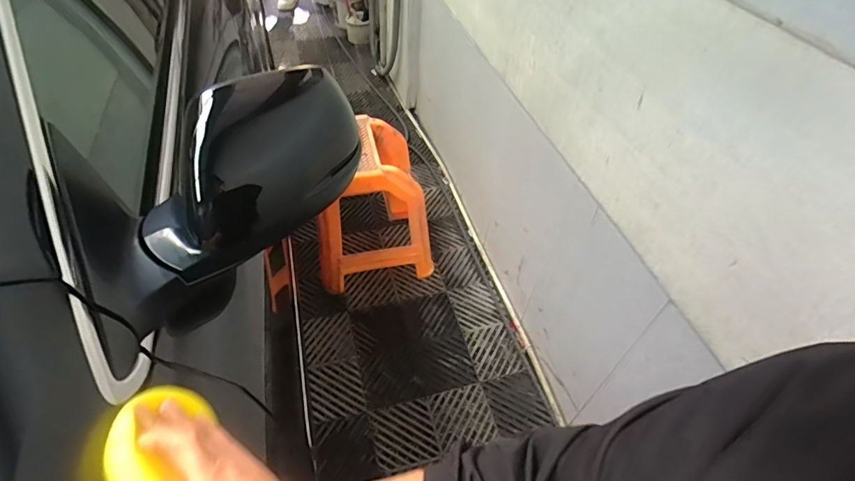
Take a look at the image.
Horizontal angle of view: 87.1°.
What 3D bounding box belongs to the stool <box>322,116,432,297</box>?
[{"bbox_3d":[-0.217,-0.153,1.703,0.414,0.504,0.415,-9,49,-13],"label":"stool"}]

